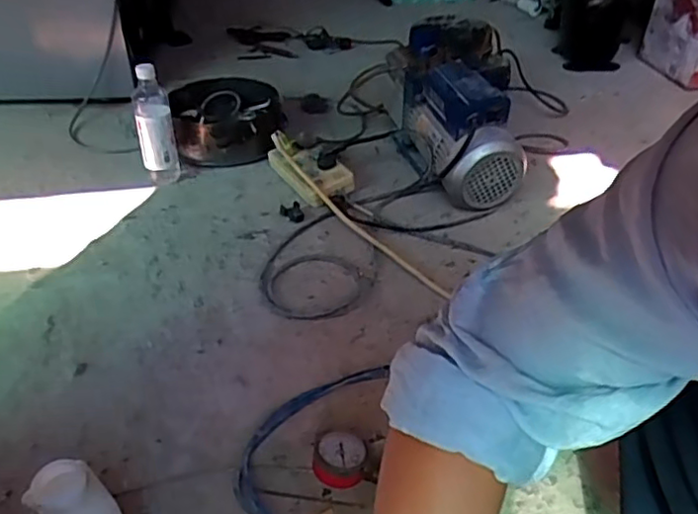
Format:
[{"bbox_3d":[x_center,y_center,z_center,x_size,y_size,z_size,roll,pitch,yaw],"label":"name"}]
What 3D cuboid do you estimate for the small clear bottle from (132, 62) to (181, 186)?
[{"bbox_3d":[-0.360,-0.245,1.155,0.068,0.228,0.064,-13,40,-18],"label":"small clear bottle"}]

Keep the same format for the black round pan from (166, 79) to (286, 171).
[{"bbox_3d":[-0.253,-0.279,1.304,0.224,0.110,0.234,1,37,-1],"label":"black round pan"}]

